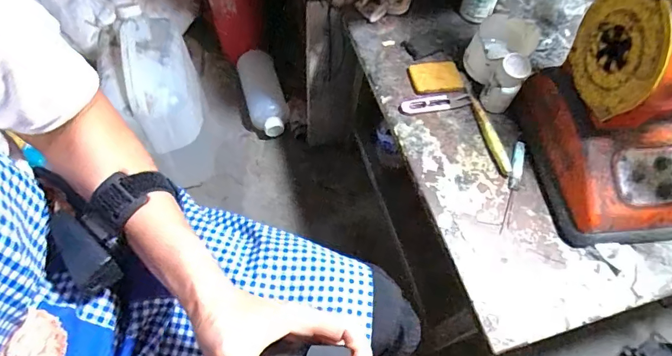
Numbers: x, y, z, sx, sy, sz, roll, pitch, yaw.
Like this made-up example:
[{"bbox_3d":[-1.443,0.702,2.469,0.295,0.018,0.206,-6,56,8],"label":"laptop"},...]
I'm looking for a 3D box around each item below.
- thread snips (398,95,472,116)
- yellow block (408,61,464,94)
[{"bbox_3d":[0.140,-0.104,0.606,0.102,0.009,0.025,-10,62,-8],"label":"thread snips"},{"bbox_3d":[0.146,-0.146,0.625,0.071,0.009,0.053,-6,62,-6],"label":"yellow block"}]

